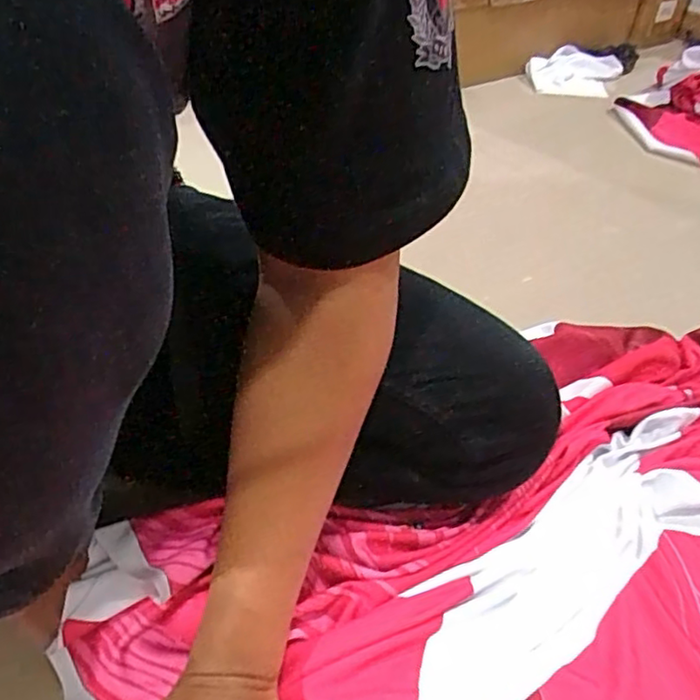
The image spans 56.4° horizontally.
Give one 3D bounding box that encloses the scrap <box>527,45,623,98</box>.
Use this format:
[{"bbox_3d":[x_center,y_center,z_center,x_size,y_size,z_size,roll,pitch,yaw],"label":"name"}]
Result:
[{"bbox_3d":[0.426,-0.525,1.236,0.167,0.029,0.098,2,82,3],"label":"scrap"}]

